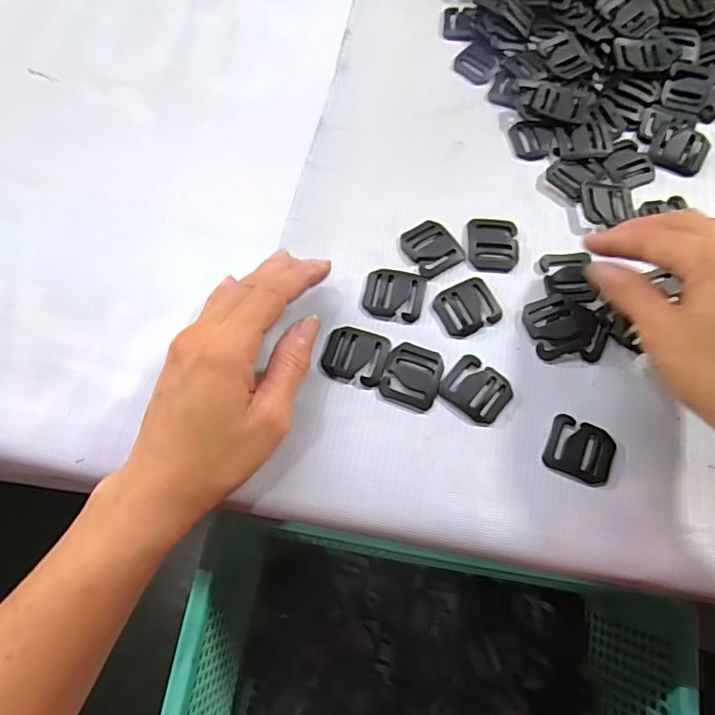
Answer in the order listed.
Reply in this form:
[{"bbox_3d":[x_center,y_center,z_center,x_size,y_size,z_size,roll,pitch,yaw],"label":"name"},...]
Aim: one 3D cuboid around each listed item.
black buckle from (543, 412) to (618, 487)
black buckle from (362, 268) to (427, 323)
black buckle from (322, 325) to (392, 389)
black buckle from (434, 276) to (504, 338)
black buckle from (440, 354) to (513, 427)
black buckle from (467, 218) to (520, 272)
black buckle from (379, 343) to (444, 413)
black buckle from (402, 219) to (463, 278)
[{"bbox_3d":[0.118,0.049,0.282,0.036,0.004,0.031,22,70,8],"label":"black buckle"},{"bbox_3d":[0.022,-0.038,0.314,0.034,0.004,0.029,10,69,4],"label":"black buckle"},{"bbox_3d":[-0.001,-0.001,0.301,0.034,0.004,0.031,16,70,6],"label":"black buckle"},{"bbox_3d":[0.064,-0.030,0.312,0.035,0.004,0.030,-28,71,-10],"label":"black buckle"},{"bbox_3d":[0.066,0.018,0.294,0.034,0.004,0.031,37,73,13],"label":"black buckle"},{"bbox_3d":[0.083,-0.069,0.328,0.030,0.004,0.034,3,69,1],"label":"black buckle"},{"bbox_3d":[0.031,0.010,0.297,0.031,0.004,0.035,18,70,7],"label":"black buckle"},{"bbox_3d":[0.045,-0.067,0.326,0.029,0.004,0.034,-32,72,-12],"label":"black buckle"}]

